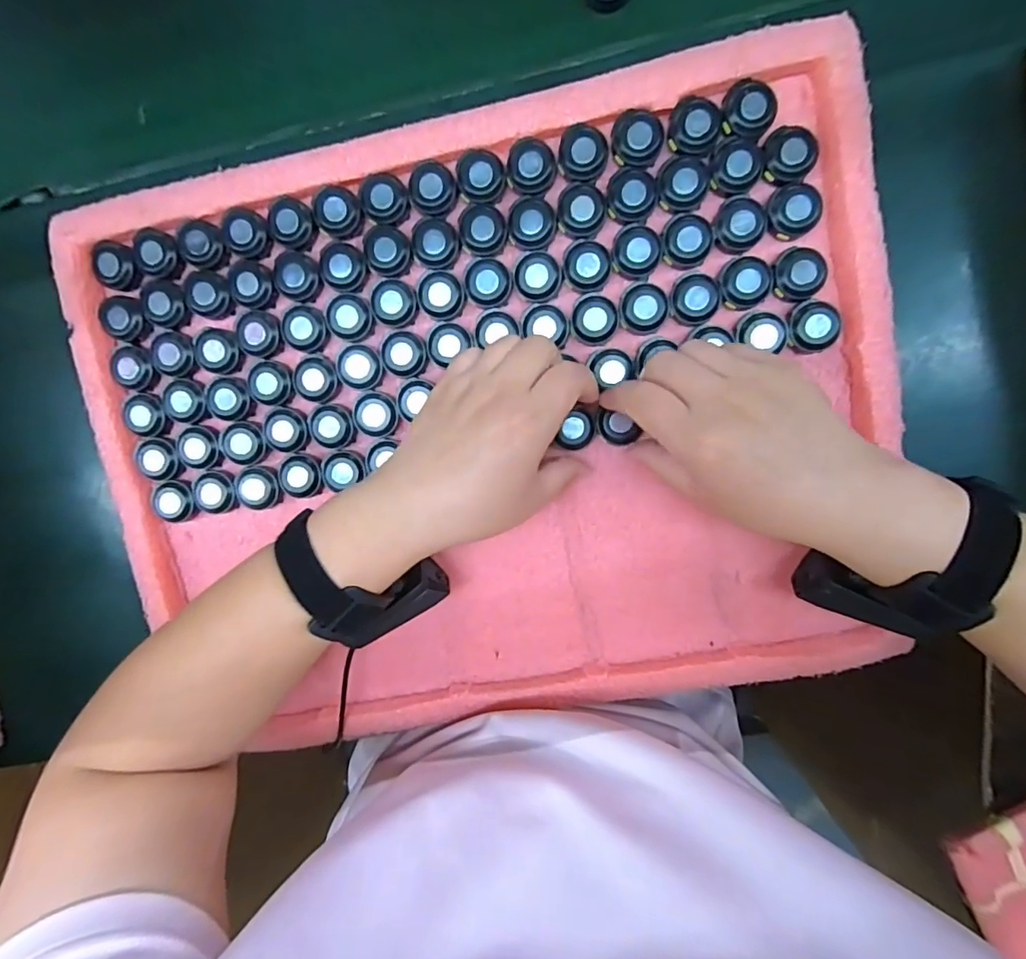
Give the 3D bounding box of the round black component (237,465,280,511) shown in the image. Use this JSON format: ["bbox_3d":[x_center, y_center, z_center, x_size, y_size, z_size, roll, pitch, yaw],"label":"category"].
[{"bbox_3d":[-0.173,0.005,0.343,0.028,0.017,0.026,1,98,4],"label":"round black component"}]

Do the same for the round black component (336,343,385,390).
[{"bbox_3d":[-0.099,-0.073,0.327,0.030,0.010,0.027,32,99,-1],"label":"round black component"}]

